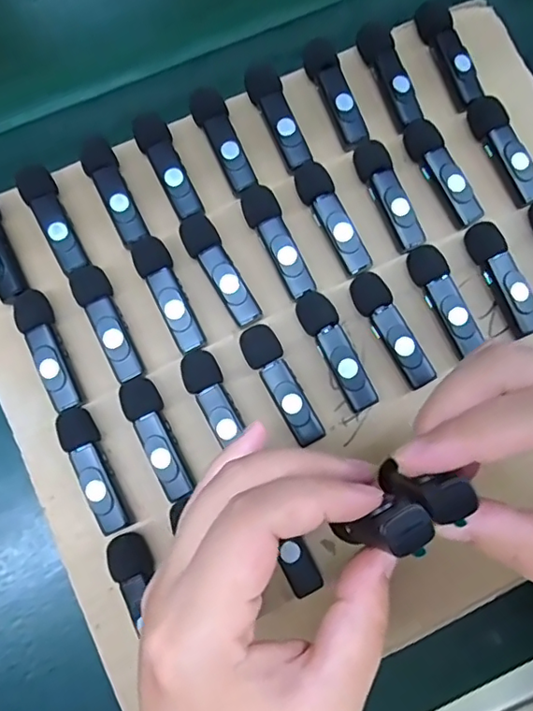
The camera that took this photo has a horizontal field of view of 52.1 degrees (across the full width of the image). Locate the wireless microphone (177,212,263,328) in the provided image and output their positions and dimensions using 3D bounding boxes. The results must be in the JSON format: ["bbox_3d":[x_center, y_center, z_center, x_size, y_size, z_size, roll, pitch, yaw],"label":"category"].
[{"bbox_3d":[-0.025,-0.046,0.291,0.018,0.011,0.066,-30,78,-6],"label":"wireless microphone"}]

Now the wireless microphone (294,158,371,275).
[{"bbox_3d":[0.035,-0.075,0.297,0.018,0.011,0.068,-24,78,-5],"label":"wireless microphone"}]

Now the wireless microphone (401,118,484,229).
[{"bbox_3d":[0.097,-0.102,0.302,0.017,0.010,0.064,-25,78,-5],"label":"wireless microphone"}]

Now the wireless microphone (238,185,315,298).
[{"bbox_3d":[0.006,-0.062,0.294,0.019,0.012,0.065,-25,78,-5],"label":"wireless microphone"}]

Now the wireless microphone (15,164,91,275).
[{"bbox_3d":[-0.114,-0.073,0.292,0.017,0.012,0.061,-28,78,-6],"label":"wireless microphone"}]

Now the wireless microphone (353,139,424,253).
[{"bbox_3d":[0.068,-0.089,0.300,0.018,0.011,0.064,-26,78,-6],"label":"wireless microphone"}]

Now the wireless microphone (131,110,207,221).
[{"bbox_3d":[-0.054,-0.104,0.301,0.018,0.013,0.062,-27,78,-6],"label":"wireless microphone"}]

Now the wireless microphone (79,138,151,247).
[{"bbox_3d":[-0.083,-0.089,0.295,0.017,0.010,0.062,-26,78,-6],"label":"wireless microphone"}]

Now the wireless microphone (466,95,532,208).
[{"bbox_3d":[0.134,-0.116,0.304,0.014,0.013,0.065,-26,78,-6],"label":"wireless microphone"}]

